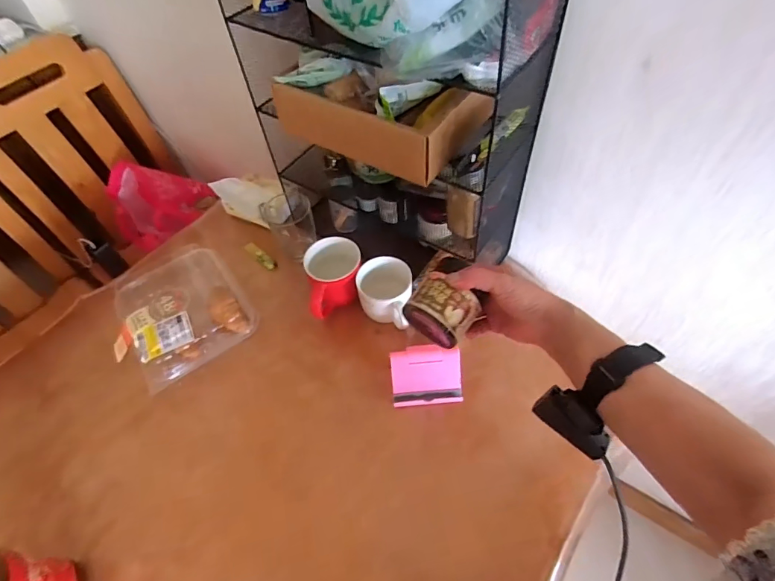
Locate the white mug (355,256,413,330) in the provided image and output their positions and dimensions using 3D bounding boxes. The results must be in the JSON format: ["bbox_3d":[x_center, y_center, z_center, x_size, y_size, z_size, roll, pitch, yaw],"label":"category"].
[{"bbox_3d":[-0.005,0.005,0.699,0.089,0.075,0.093,-2,54,3],"label":"white mug"}]

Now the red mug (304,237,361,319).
[{"bbox_3d":[-0.085,-0.016,0.712,0.088,0.089,0.110,-9,53,-2],"label":"red mug"}]

